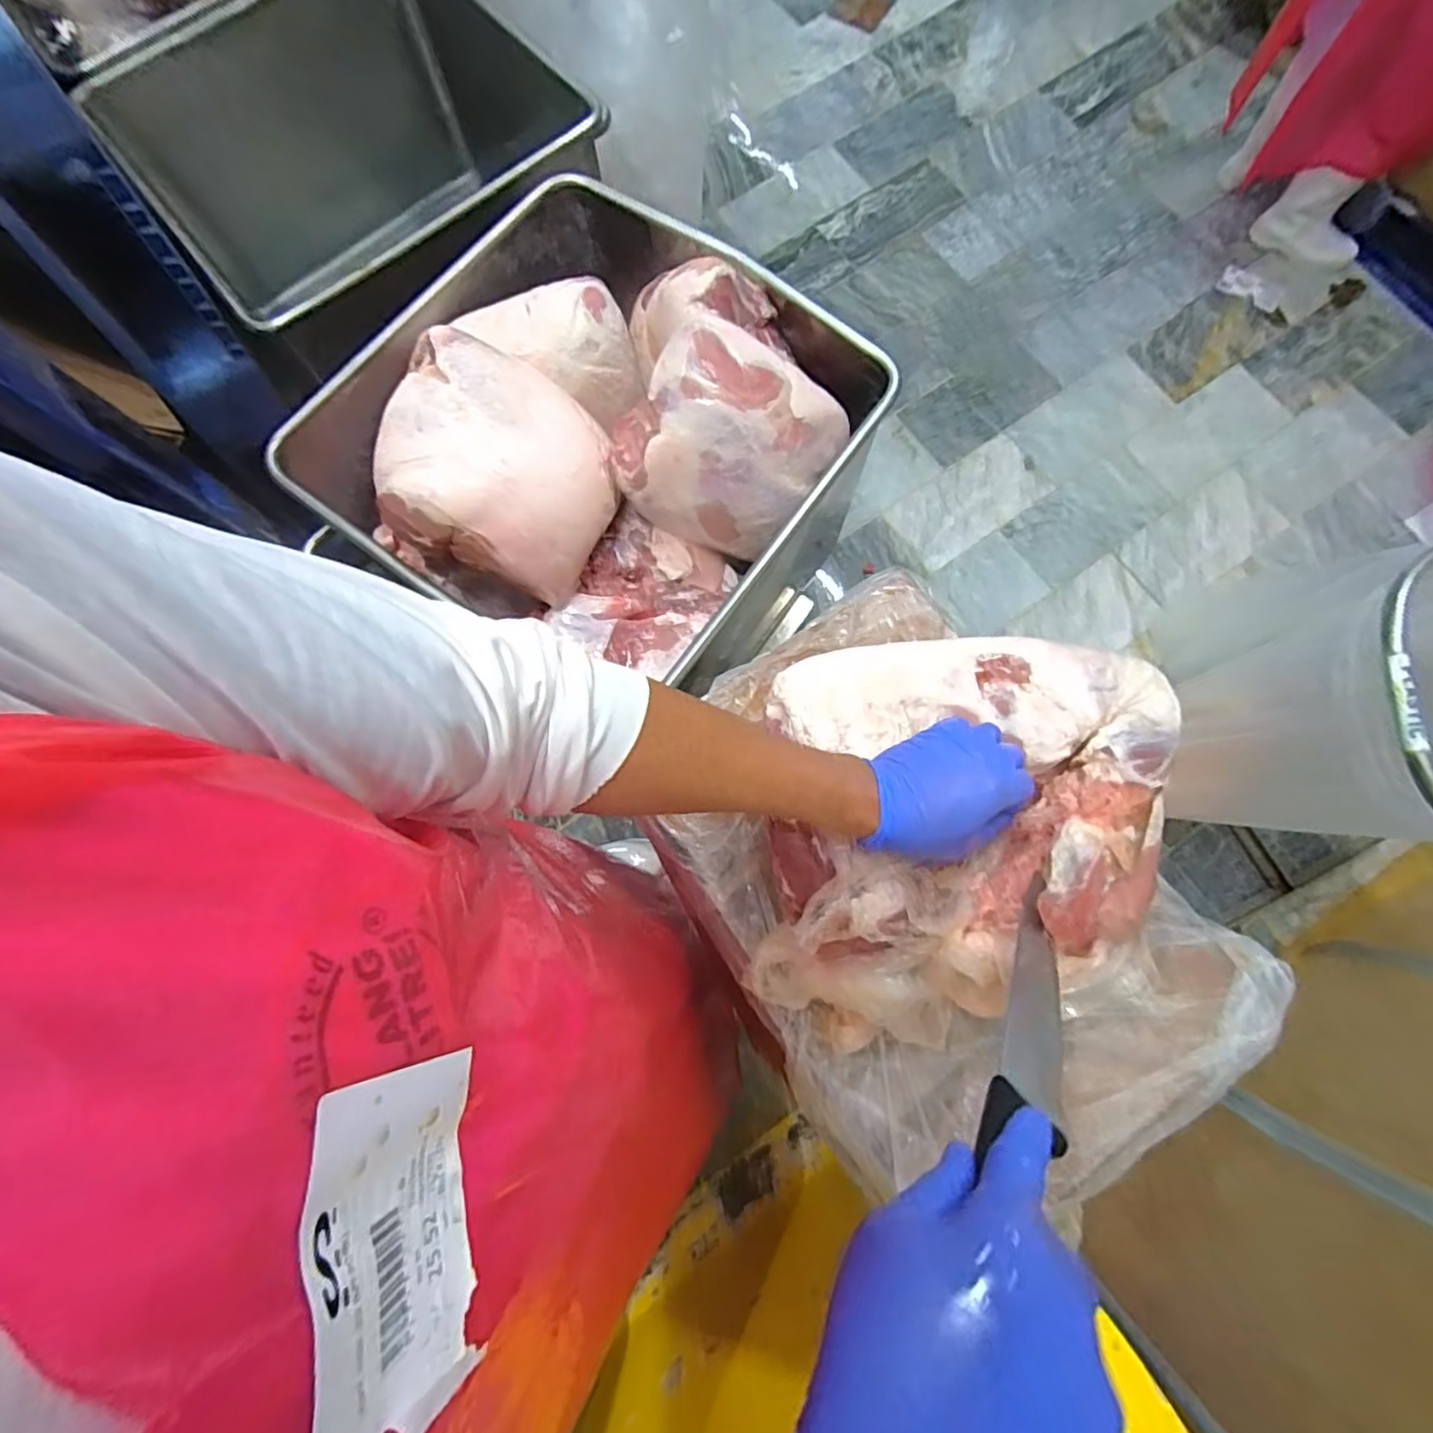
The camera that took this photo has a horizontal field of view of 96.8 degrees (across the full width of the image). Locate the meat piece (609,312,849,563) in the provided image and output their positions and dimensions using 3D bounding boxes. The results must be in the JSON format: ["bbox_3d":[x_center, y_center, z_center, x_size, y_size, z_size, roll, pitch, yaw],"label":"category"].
[{"bbox_3d":[0.014,-0.375,0.908,0.278,0.232,0.227,30,80,8],"label":"meat piece"}]

